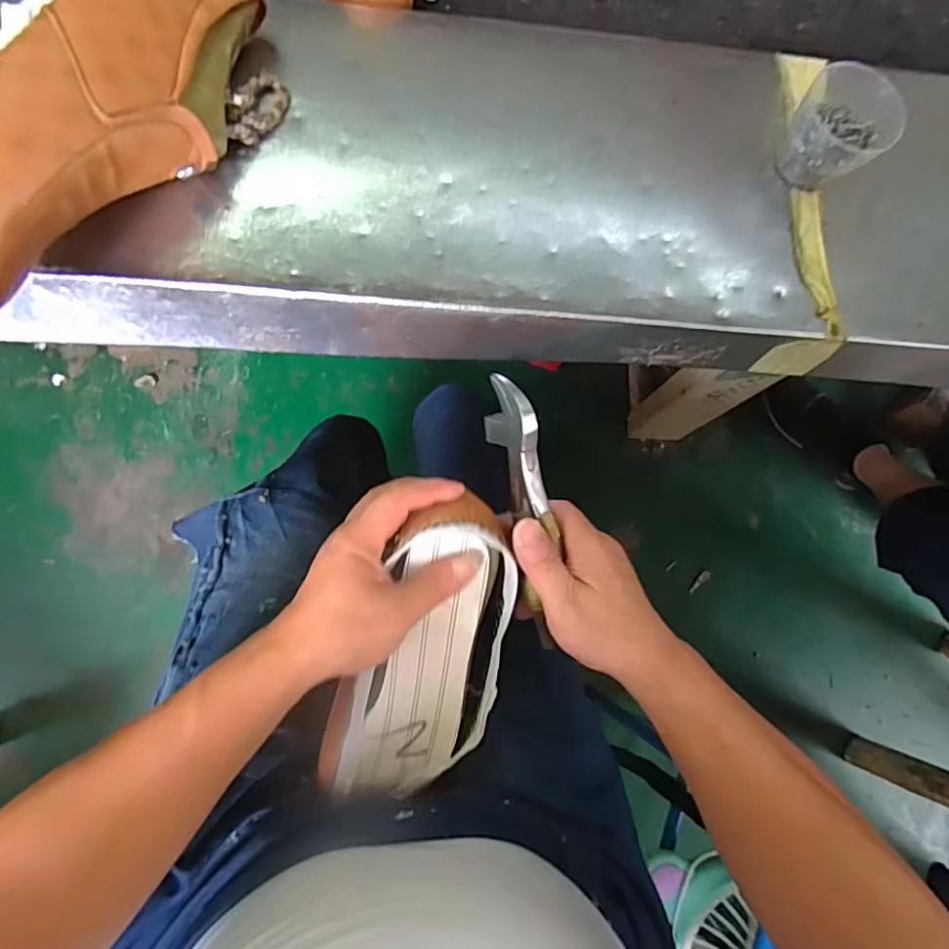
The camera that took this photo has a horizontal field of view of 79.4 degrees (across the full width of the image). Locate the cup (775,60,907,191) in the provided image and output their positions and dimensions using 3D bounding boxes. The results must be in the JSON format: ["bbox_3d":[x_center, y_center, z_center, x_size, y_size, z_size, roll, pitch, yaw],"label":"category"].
[{"bbox_3d":[0.235,-0.225,0.375,0.055,0.050,0.062,-43,86,-11],"label":"cup"}]

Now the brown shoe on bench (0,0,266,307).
[{"bbox_3d":[-0.196,-0.195,0.317,0.082,0.094,0.245,12,79,-3],"label":"brown shoe on bench"}]

